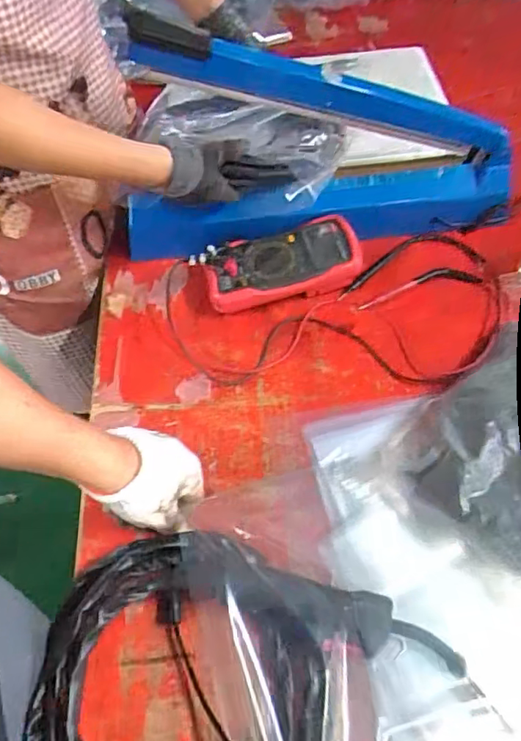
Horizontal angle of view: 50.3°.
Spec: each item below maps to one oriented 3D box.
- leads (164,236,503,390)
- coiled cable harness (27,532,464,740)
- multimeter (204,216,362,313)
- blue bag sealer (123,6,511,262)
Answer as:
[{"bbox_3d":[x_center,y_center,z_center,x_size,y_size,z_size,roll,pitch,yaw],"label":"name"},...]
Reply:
[{"bbox_3d":[0.090,-0.087,0.717,0.438,0.018,0.241,1,58,4],"label":"leads"},{"bbox_3d":[-0.030,0.280,0.454,0.315,0.062,0.256,16,60,13],"label":"coiled cable harness"},{"bbox_3d":[0.029,-0.137,0.726,0.199,0.056,0.095,-10,57,-3],"label":"multimeter"},{"bbox_3d":[0.075,-0.269,0.680,0.505,0.272,0.079,-2,57,2],"label":"blue bag sealer"}]

